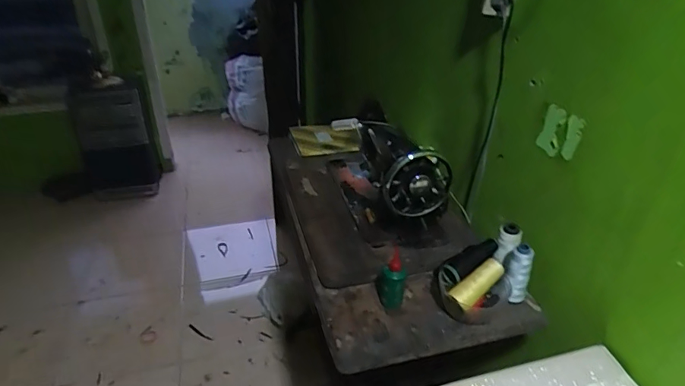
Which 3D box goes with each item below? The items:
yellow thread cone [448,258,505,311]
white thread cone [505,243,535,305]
[{"bbox_3d":[0.239,0.161,0.788,0.114,0.035,0.040,-35,42,-15],"label":"yellow thread cone"},{"bbox_3d":[0.311,0.147,0.800,0.043,0.110,0.040,18,35,25],"label":"white thread cone"}]

